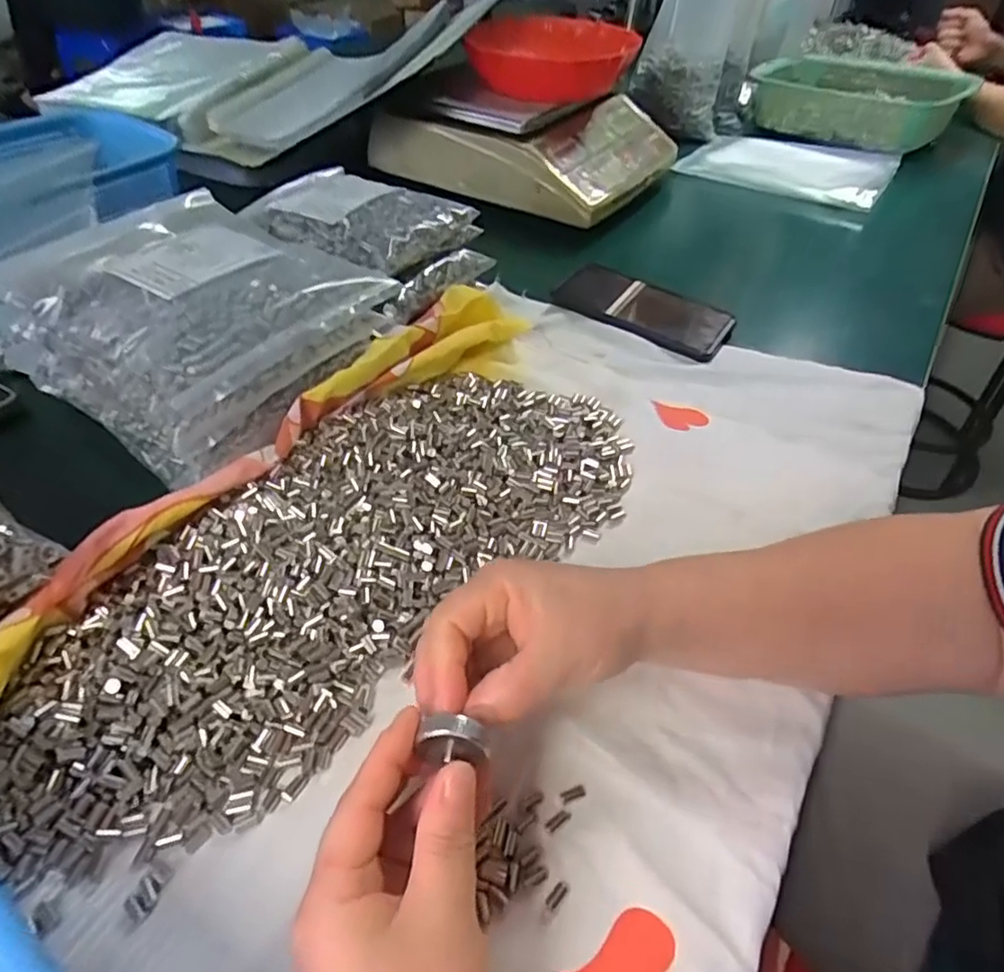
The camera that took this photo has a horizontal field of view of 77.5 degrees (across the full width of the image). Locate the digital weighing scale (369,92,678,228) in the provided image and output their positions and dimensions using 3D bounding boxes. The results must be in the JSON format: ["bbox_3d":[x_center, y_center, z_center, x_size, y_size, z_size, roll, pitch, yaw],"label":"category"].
[{"bbox_3d":[0.034,-0.463,0.837,0.344,0.082,0.284,24,50,19],"label":"digital weighing scale"}]

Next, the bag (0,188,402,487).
[{"bbox_3d":[-0.228,-0.131,0.460,0.221,0.086,0.189,24,50,20],"label":"bag"}]

